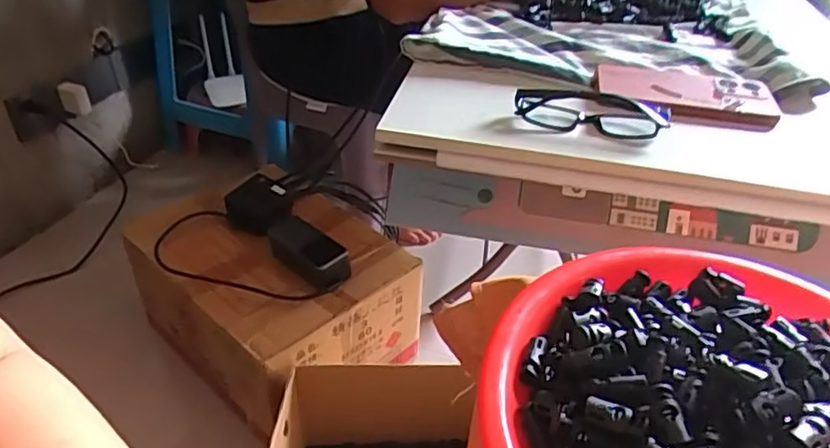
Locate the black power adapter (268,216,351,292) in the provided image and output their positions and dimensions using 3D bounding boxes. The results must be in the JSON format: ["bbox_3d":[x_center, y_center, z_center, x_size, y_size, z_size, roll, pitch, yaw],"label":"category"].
[{"bbox_3d":[-0.154,0.034,0.855,0.064,0.045,0.139,-28,47,-35],"label":"black power adapter"}]

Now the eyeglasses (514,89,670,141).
[{"bbox_3d":[0.159,-0.103,0.557,0.132,0.027,0.045,11,38,10],"label":"eyeglasses"}]

